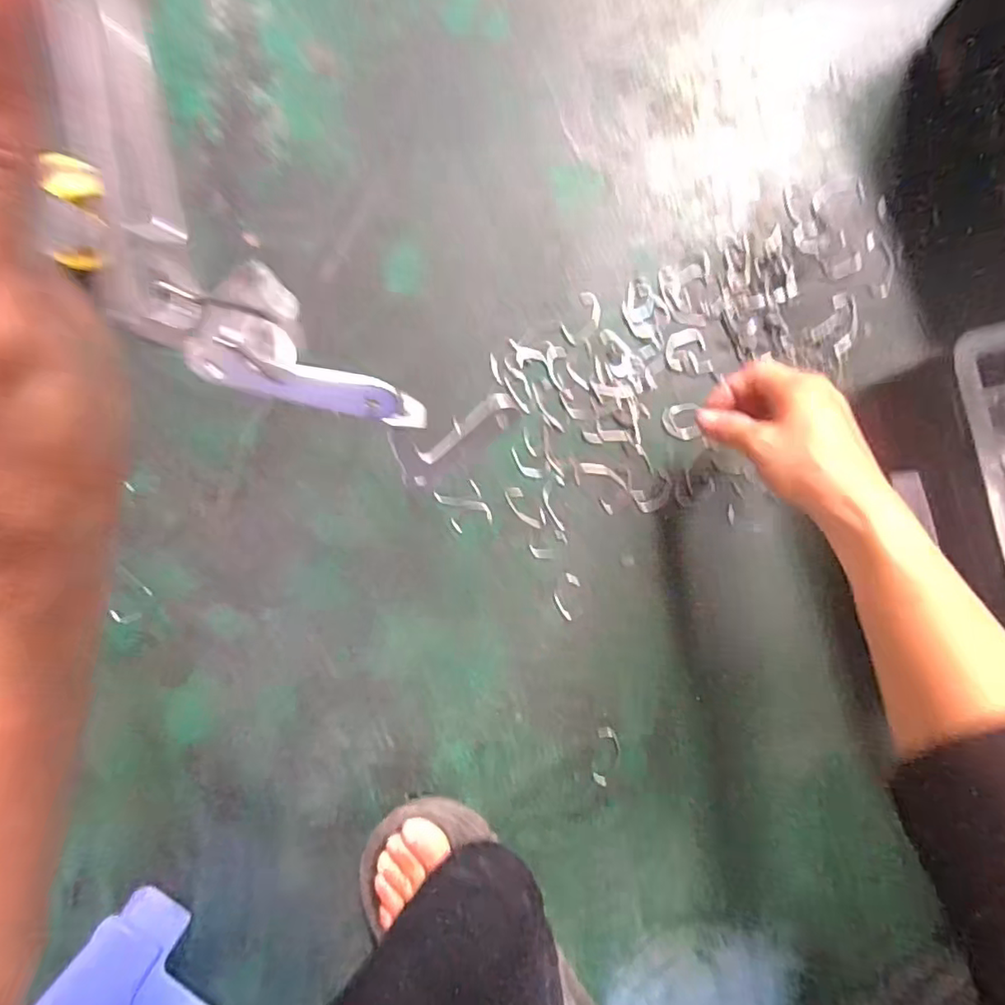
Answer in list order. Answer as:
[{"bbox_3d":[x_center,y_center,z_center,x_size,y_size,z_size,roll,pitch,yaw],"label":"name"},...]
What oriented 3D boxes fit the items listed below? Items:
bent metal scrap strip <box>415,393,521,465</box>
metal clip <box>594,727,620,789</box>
[{"bbox_3d":[-0.019,-0.040,0.326,0.059,0.010,0.016,-30,87,4],"label":"bent metal scrap strip"},{"bbox_3d":[0.080,0.193,0.455,0.018,0.006,0.042,6,90,5],"label":"metal clip"}]

